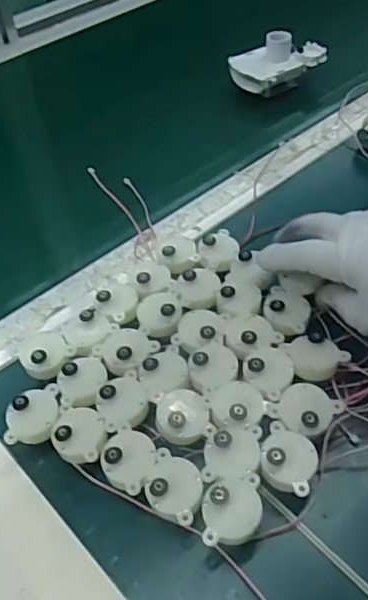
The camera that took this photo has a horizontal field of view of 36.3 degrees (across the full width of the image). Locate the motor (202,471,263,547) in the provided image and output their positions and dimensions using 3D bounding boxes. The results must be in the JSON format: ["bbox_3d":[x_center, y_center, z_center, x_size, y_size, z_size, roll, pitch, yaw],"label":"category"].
[{"bbox_3d":[0.027,0.118,0.312,0.032,0.028,0.037,-2,48,1],"label":"motor"}]

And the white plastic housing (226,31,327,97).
[{"bbox_3d":[0.105,-0.262,0.630,0.104,0.051,0.058,-3,48,0],"label":"white plastic housing"}]

